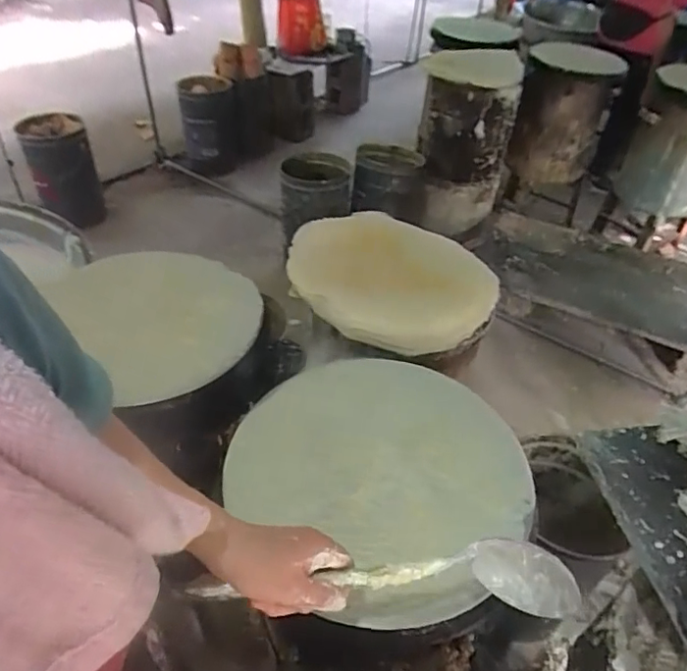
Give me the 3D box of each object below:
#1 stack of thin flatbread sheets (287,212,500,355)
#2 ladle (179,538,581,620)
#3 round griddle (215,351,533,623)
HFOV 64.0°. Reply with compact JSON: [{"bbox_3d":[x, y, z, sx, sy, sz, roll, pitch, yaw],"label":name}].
[{"bbox_3d":[0.093,-0.119,1.064,0.398,0.045,0.385,16,44,14],"label":"stack of thin flatbread sheets"},{"bbox_3d":[0.035,0.212,0.473,0.323,0.069,0.053,3,42,-7],"label":"ladle"},{"bbox_3d":[0.051,0.161,0.722,0.366,0.027,0.352,2,42,-1],"label":"round griddle"}]

